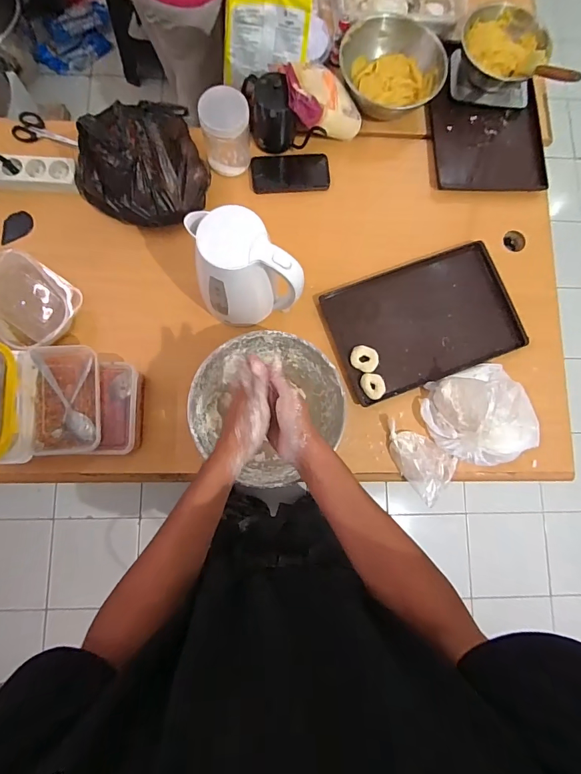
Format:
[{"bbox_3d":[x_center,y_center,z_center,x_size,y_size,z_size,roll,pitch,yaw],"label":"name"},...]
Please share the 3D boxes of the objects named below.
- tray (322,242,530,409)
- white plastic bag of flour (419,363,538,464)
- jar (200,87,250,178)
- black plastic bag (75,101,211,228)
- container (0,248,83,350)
[{"bbox_3d":[0.272,-0.135,0.807,0.363,0.022,0.240,-21,84,-6],"label":"tray"},{"bbox_3d":[0.370,0.052,0.732,0.196,0.098,0.185,-19,83,-6],"label":"white plastic bag of flour"},{"bbox_3d":[-0.125,-0.490,0.771,0.088,0.132,0.080,-1,82,-4],"label":"jar"},{"bbox_3d":[-0.271,-0.405,0.728,0.235,0.171,0.165,-34,85,-7],"label":"black plastic bag"},{"bbox_3d":[-0.499,-0.158,0.738,0.179,0.059,0.151,33,81,2],"label":"container"}]

